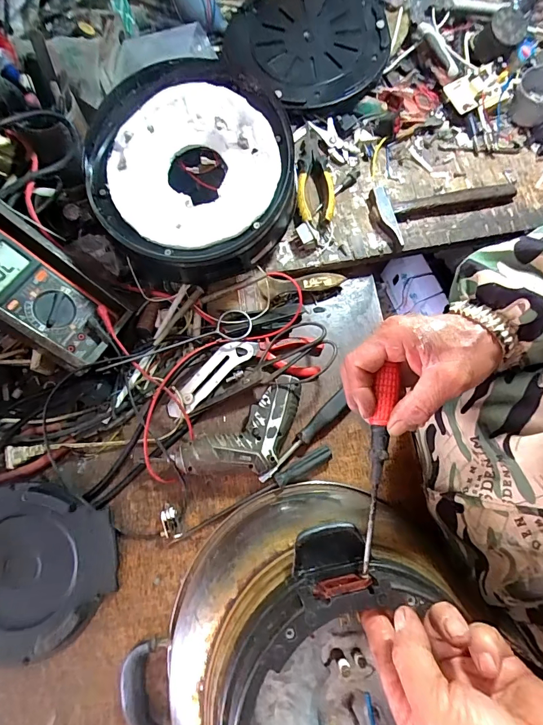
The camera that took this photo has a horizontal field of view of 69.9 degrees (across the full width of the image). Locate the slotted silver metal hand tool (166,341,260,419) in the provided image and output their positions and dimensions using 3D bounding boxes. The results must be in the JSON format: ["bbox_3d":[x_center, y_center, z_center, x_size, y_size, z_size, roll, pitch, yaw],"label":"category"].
[{"bbox_3d":[-0.080,0.016,0.515,0.141,0.015,0.035,-41,79,-9],"label":"slotted silver metal hand tool"}]

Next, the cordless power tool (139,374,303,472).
[{"bbox_3d":[-0.036,0.098,0.488,0.196,0.040,0.092,-30,78,-6],"label":"cordless power tool"}]

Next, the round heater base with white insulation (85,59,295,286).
[{"bbox_3d":[-0.099,-0.233,0.491,0.241,0.092,0.247,0,76,1],"label":"round heater base with white insulation"}]

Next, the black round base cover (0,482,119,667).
[{"bbox_3d":[-0.280,0.234,0.443,0.193,0.027,0.178,-7,76,-1],"label":"black round base cover"}]

